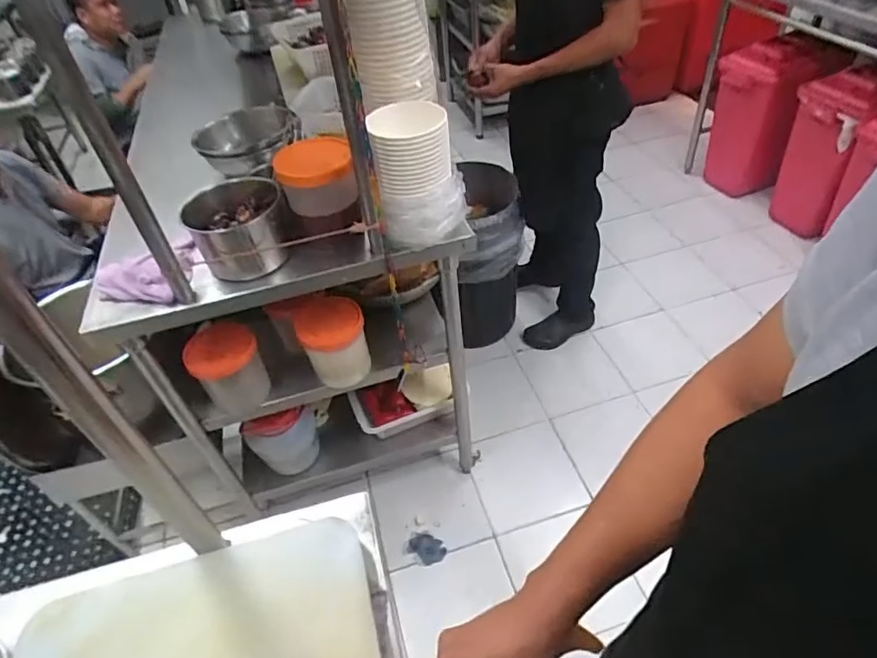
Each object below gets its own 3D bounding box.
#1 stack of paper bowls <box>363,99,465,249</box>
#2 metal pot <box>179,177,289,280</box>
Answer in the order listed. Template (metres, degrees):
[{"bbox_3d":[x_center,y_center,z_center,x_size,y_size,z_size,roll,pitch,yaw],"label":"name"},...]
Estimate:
[{"bbox_3d":[-0.035,-0.267,0.919,0.142,0.206,0.120,-12,45,-5],"label":"stack of paper bowls"},{"bbox_3d":[-0.350,-0.175,0.965,0.156,0.120,0.149,-3,45,3],"label":"metal pot"}]

